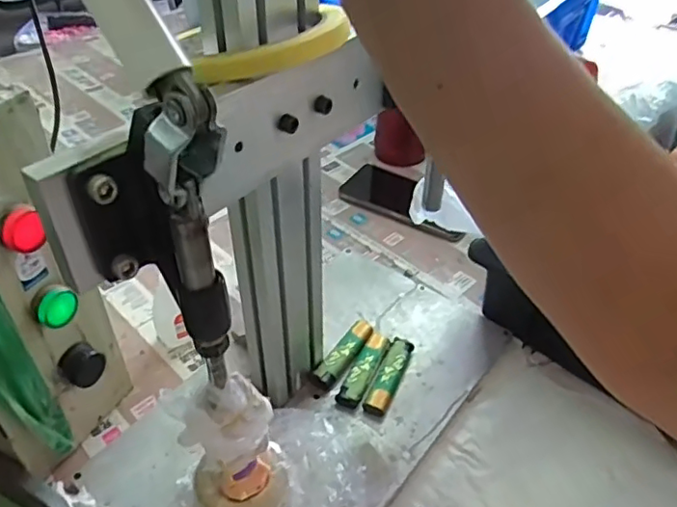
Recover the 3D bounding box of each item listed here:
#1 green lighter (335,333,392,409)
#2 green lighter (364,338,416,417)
[{"bbox_3d":[0.026,0.100,0.516,0.021,0.010,0.089,21,46,16],"label":"green lighter"},{"bbox_3d":[0.046,0.107,0.510,0.020,0.013,0.086,21,46,15],"label":"green lighter"}]

